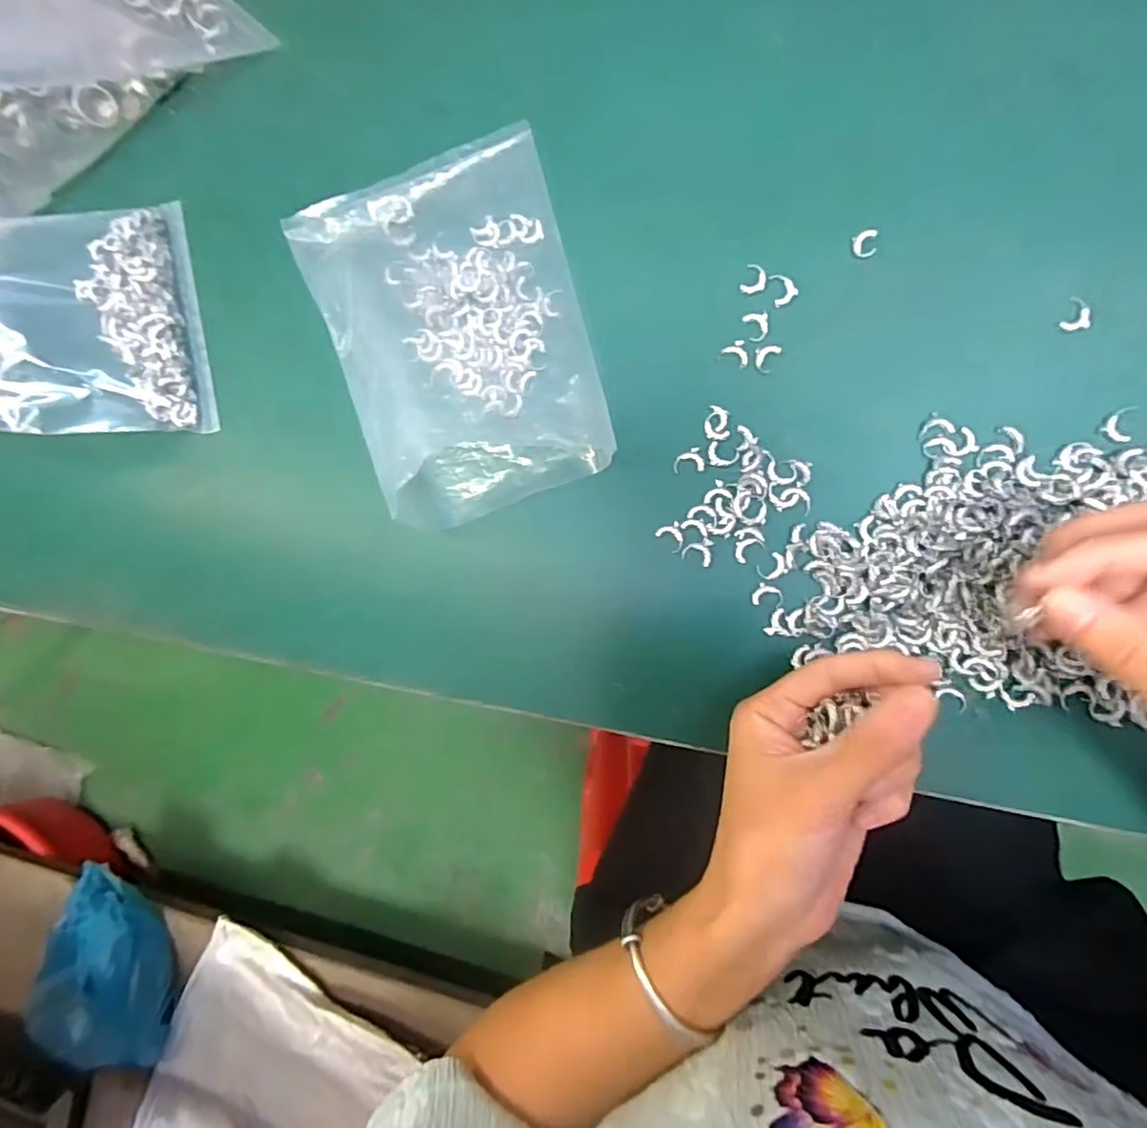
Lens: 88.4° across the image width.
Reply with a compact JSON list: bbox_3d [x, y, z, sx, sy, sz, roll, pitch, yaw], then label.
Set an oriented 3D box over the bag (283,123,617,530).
[{"bbox_3d":[-0.061,-0.126,0.314,0.132,0.016,0.193,-20,84,7],"label":"bag"}]

